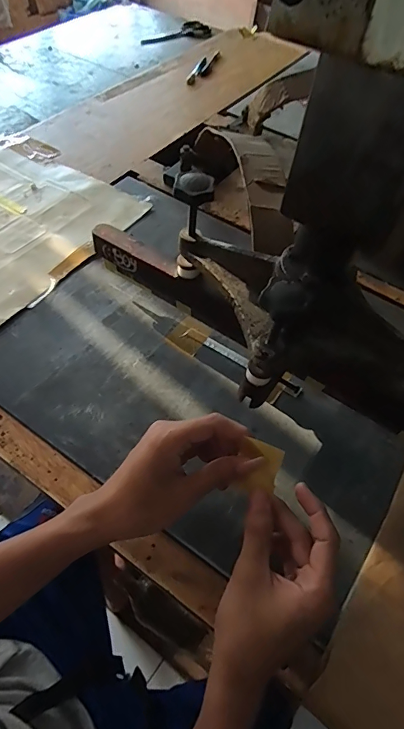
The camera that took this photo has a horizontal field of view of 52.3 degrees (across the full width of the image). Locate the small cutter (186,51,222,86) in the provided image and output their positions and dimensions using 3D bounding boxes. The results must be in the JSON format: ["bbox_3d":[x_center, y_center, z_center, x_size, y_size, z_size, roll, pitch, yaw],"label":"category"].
[{"bbox_3d":[0.008,-0.662,0.915,0.040,0.011,0.168,19,57,10],"label":"small cutter"}]

